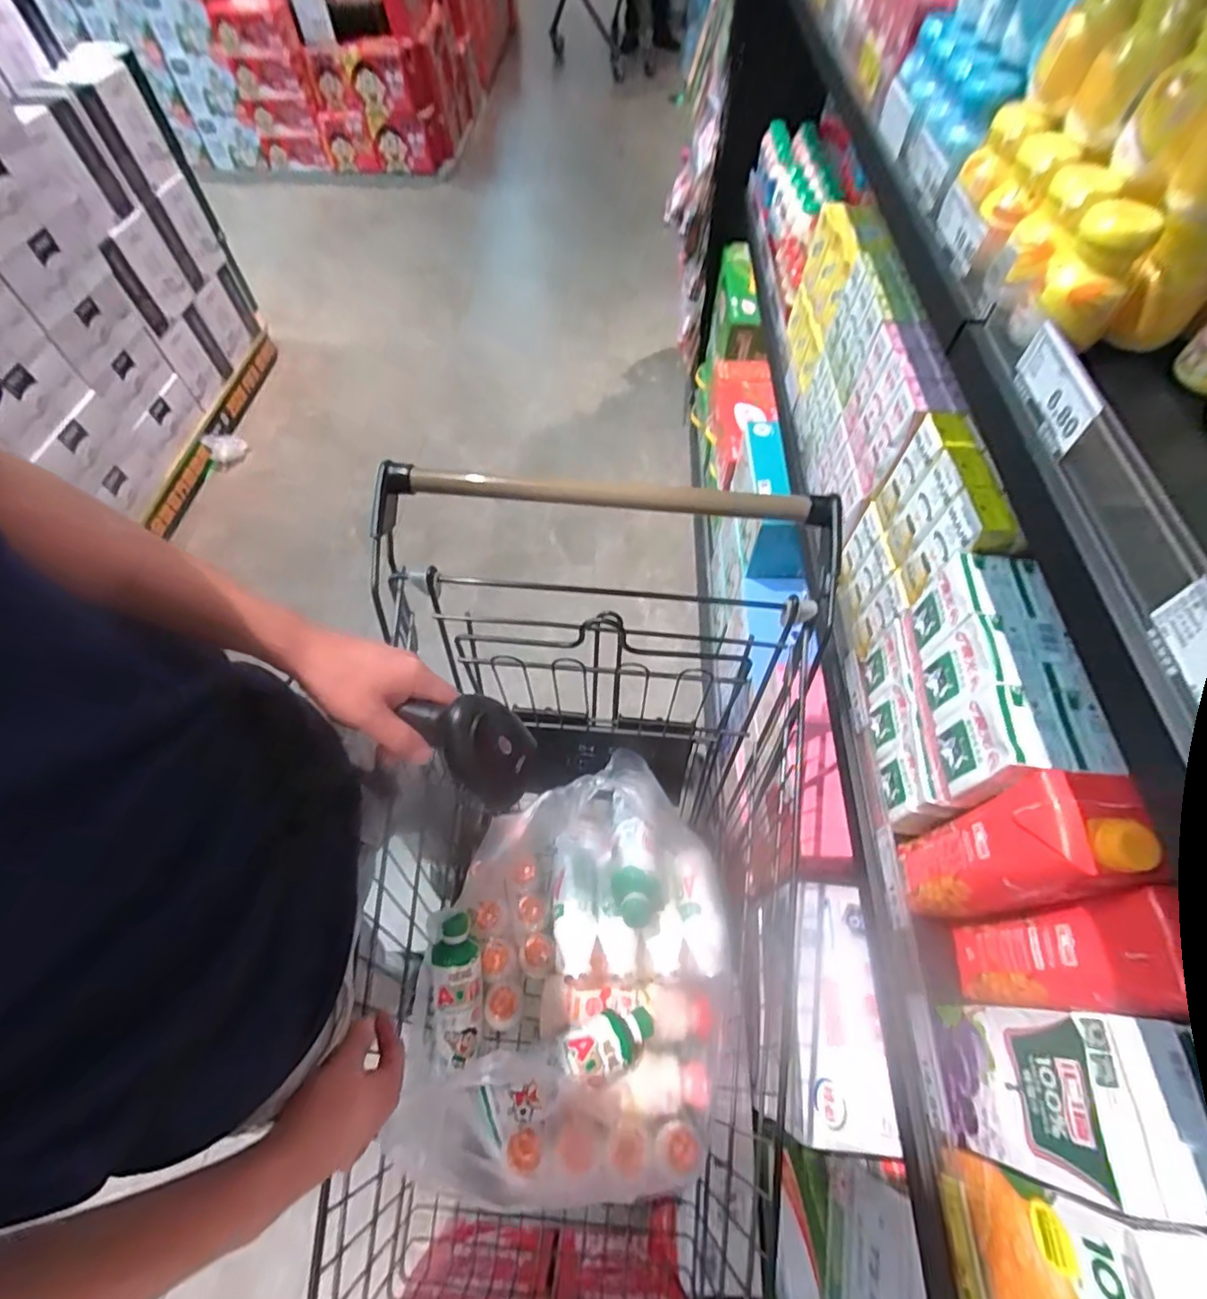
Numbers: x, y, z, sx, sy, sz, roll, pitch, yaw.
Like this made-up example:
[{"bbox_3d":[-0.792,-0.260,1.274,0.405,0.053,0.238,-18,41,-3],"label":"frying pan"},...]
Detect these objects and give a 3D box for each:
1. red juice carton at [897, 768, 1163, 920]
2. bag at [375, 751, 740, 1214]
[{"bbox_3d":[0.307,0.157,0.441,0.056,0.216,0.074,5,59,3],"label":"red juice carton"},{"bbox_3d":[-0.037,0.346,0.641,0.337,0.183,0.393,3,59,2],"label":"bag"}]

